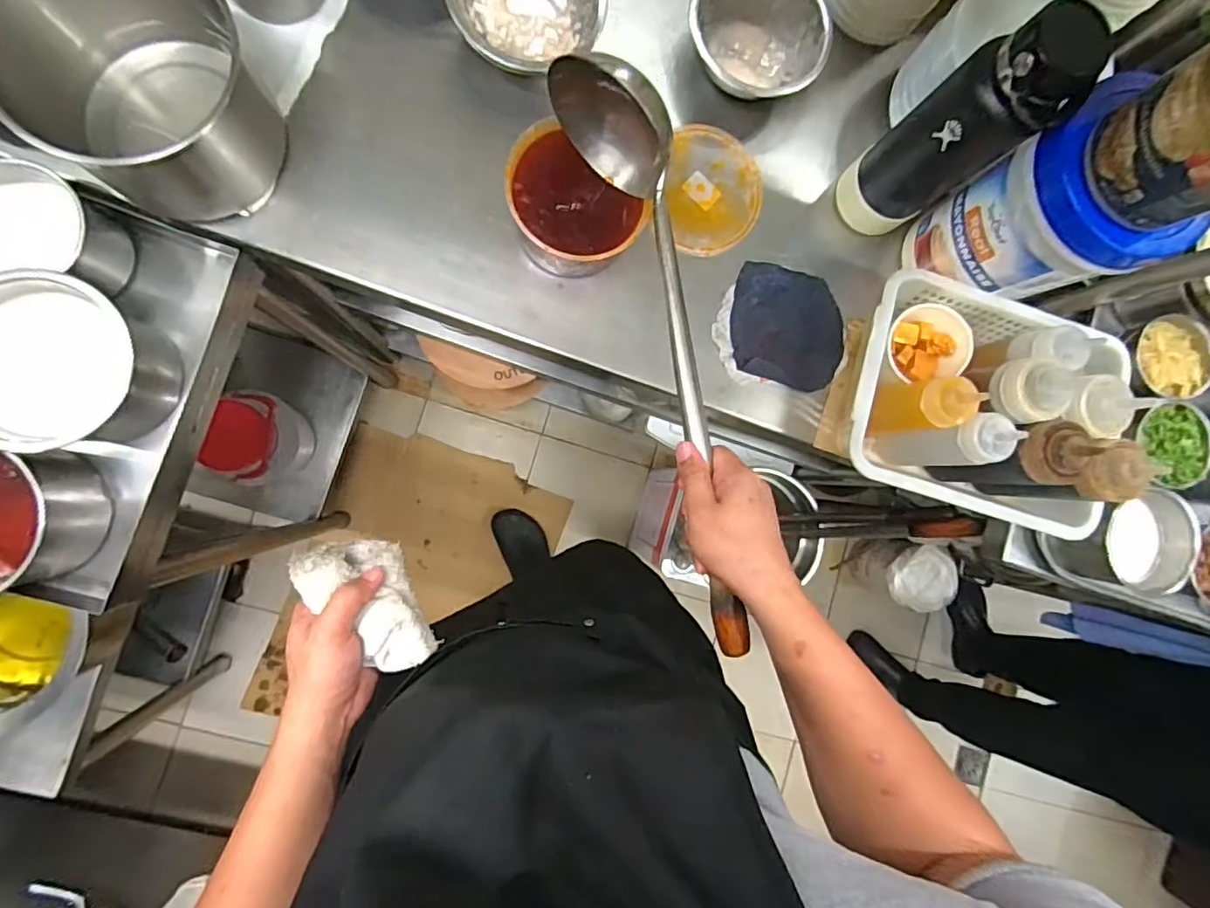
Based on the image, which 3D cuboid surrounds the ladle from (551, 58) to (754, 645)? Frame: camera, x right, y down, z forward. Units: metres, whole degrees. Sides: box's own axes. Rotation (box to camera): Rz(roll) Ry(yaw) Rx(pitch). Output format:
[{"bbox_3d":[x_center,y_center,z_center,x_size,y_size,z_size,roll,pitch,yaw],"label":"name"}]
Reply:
[{"bbox_3d":[0.036,-0.086,0.484,0.085,0.092,0.503,-8,81,-8],"label":"ladle"}]

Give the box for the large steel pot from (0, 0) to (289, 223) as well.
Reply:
[{"bbox_3d":[-0.402,-0.319,0.506,0.162,0.148,0.165,0,88,-8],"label":"large steel pot"}]

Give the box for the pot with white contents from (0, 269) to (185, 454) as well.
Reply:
[{"bbox_3d":[-0.518,-0.083,0.553,0.155,0.109,0.152,0,88,-8],"label":"pot with white contents"}]

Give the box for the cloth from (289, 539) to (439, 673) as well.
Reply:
[{"bbox_3d":[-0.191,0.118,0.471,0.064,0.043,0.127,-40,94,-8],"label":"cloth"}]

